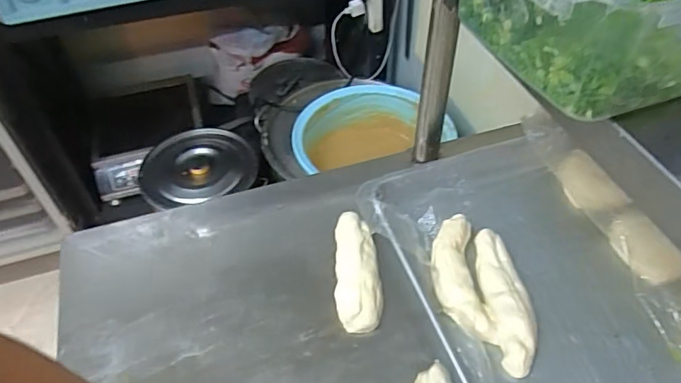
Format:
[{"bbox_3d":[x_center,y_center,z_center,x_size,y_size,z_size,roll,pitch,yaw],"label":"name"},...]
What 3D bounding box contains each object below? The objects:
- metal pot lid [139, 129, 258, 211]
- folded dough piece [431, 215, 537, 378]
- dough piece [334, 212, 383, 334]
[{"bbox_3d":[-0.396,-0.079,1.423,0.317,0.042,0.264,-16,50,-12],"label":"metal pot lid"},{"bbox_3d":[0.165,0.113,0.602,0.104,0.035,0.207,-11,50,-9],"label":"folded dough piece"},{"bbox_3d":[0.021,0.091,0.620,0.054,0.028,0.159,0,49,0],"label":"dough piece"}]

